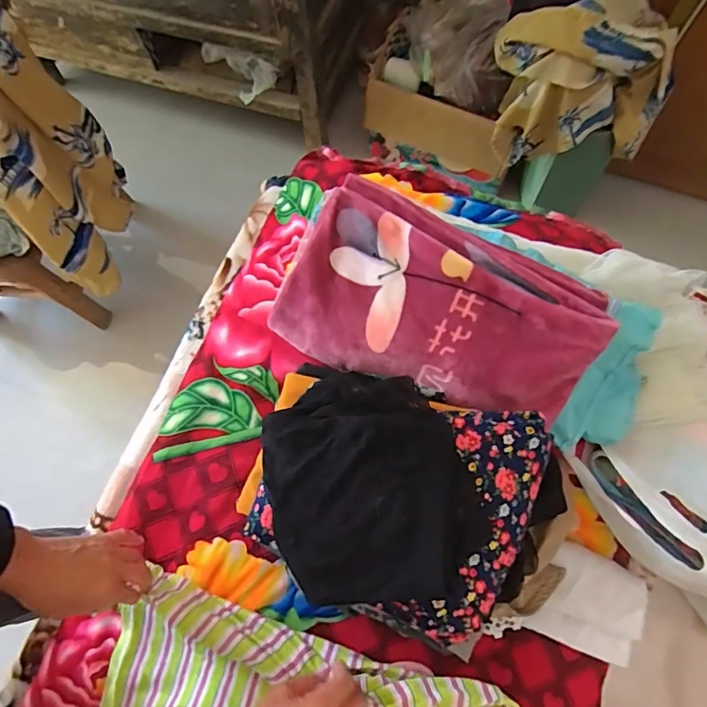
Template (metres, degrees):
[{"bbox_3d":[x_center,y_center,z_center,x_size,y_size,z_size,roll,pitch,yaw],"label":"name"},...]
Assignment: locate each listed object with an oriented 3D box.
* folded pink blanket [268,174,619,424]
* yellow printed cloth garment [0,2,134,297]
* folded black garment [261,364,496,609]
[{"bbox_3d":[0.086,-0.045,0.537,0.341,0.050,0.209,28,96,13],"label":"folded pink blanket"},{"bbox_3d":[-0.550,-0.323,0.900,0.148,0.522,0.180,3,50,2],"label":"yellow printed cloth garment"},{"bbox_3d":[0.013,0.109,0.427,0.184,0.055,0.212,-13,71,-4],"label":"folded black garment"}]

